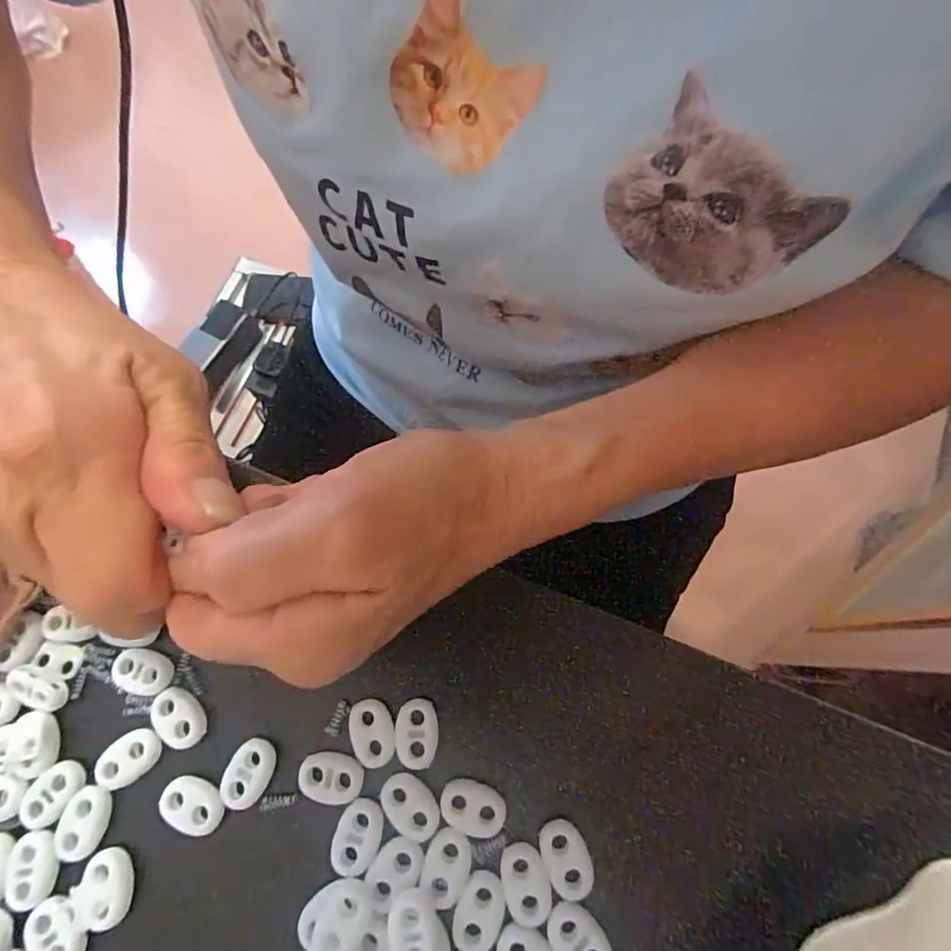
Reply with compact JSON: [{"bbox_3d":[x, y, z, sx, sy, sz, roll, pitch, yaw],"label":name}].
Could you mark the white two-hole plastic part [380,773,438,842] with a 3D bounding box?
[{"bbox_3d":[-0.023,0.114,0.176,0.022,0.004,0.016,40,77,13],"label":"white two-hole plastic part"}]

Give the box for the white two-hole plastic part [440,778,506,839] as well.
[{"bbox_3d":[-0.001,0.114,0.176,0.022,0.004,0.015,19,74,7],"label":"white two-hole plastic part"}]

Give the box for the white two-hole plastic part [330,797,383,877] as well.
[{"bbox_3d":[-0.040,0.123,0.174,0.015,0.004,0.022,15,73,6],"label":"white two-hole plastic part"}]

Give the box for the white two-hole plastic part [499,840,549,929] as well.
[{"bbox_3d":[0.016,0.134,0.167,0.014,0.004,0.023,-17,72,-4],"label":"white two-hole plastic part"}]

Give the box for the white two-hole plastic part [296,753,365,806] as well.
[{"bbox_3d":[-0.051,0.106,0.180,0.022,0.004,0.016,5,72,3],"label":"white two-hole plastic part"}]

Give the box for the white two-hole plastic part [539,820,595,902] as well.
[{"bbox_3d":[0.030,0.127,0.170,0.014,0.005,0.022,-22,73,-6],"label":"white two-hole plastic part"}]

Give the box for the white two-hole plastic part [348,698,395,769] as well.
[{"bbox_3d":[-0.037,0.092,0.184,0.015,0.004,0.022,-20,73,-5],"label":"white two-hole plastic part"}]

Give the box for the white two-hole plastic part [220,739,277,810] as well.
[{"bbox_3d":[-0.081,0.106,0.182,0.015,0.004,0.023,24,74,9],"label":"white two-hole plastic part"}]

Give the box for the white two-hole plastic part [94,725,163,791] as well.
[{"bbox_3d":[-0.125,0.102,0.185,0.023,0.004,0.014,-43,76,-12],"label":"white two-hole plastic part"}]

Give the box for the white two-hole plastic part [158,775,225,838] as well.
[{"bbox_3d":[-0.100,0.116,0.179,0.023,0.004,0.015,21,74,8],"label":"white two-hole plastic part"}]

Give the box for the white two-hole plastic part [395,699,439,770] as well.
[{"bbox_3d":[-0.021,0.092,0.183,0.015,0.004,0.022,0,72,1],"label":"white two-hole plastic part"}]

